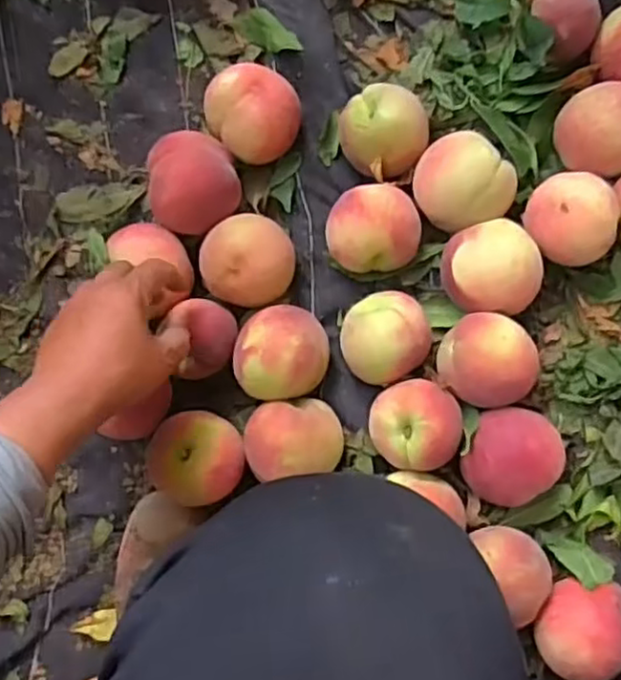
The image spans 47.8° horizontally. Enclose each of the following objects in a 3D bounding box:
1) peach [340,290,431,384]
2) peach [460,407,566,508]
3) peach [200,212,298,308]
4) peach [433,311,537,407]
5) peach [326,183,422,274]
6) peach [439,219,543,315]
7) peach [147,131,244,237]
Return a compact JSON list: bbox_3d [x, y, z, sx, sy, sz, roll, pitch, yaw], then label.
[{"bbox_3d":[0.059,-0.003,0.553,0.068,0.056,0.069,0,83,3],"label":"peach"},{"bbox_3d":[0.155,0.090,0.543,0.073,0.062,0.071,0,83,3],"label":"peach"},{"bbox_3d":[-0.051,-0.063,0.559,0.068,0.062,0.070,0,83,3],"label":"peach"},{"bbox_3d":[0.138,0.017,0.549,0.074,0.066,0.067,15,84,5],"label":"peach"},{"bbox_3d":[0.050,-0.089,0.562,0.072,0.057,0.059,-9,82,2],"label":"peach"},{"bbox_3d":[0.142,-0.055,0.559,0.074,0.062,0.068,0,83,3],"label":"peach"},{"bbox_3d":[-0.091,-0.122,0.566,0.067,0.072,0.074,-3,83,3],"label":"peach"}]

